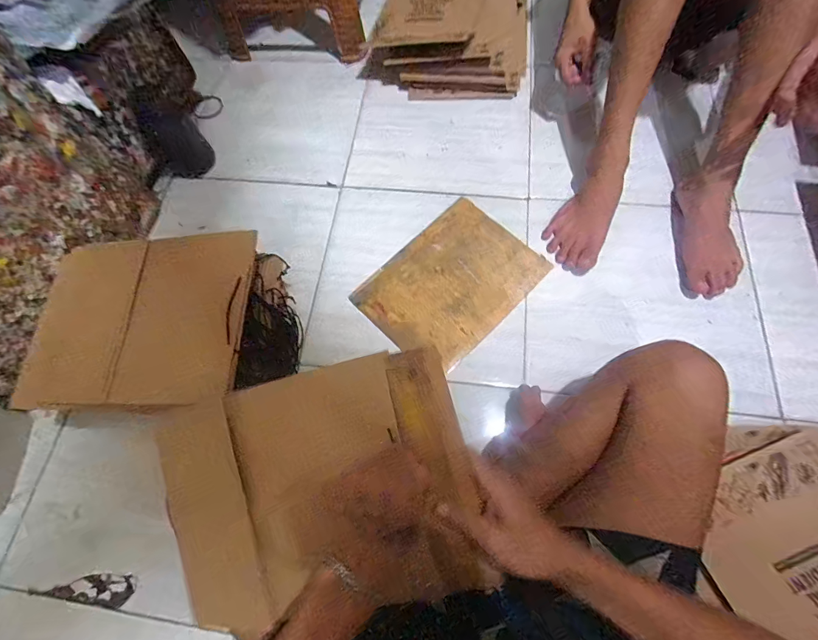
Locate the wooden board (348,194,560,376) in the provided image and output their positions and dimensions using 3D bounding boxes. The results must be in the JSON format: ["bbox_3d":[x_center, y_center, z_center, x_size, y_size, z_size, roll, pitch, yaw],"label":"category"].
[{"bbox_3d":[0.080,-0.072,0.702,0.312,0.010,0.230,-43,72,-12],"label":"wooden board"}]

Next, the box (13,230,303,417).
[{"bbox_3d":[-0.332,0.014,0.587,0.257,0.186,0.246,-4,69,4],"label":"box"}]

